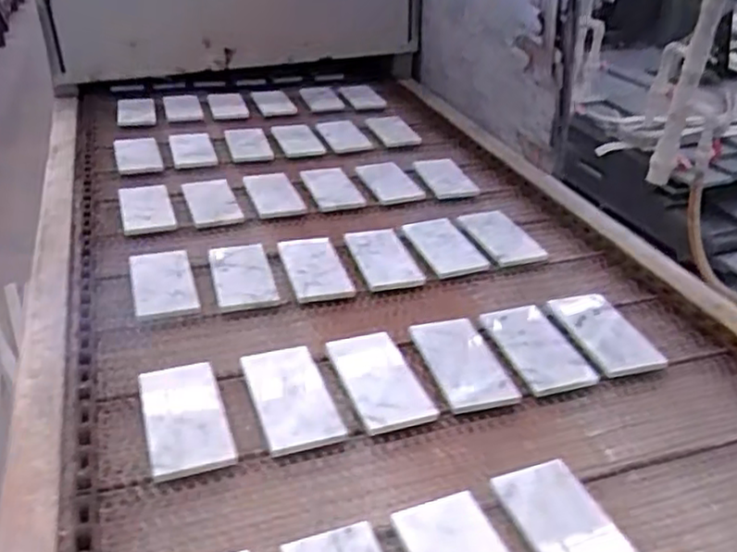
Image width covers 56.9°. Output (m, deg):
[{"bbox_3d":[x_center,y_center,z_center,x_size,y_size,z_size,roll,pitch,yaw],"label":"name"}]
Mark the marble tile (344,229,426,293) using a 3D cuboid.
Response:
[{"bbox_3d":[0.020,-0.029,1.037,0.086,0.016,0.178,-5,28,-13],"label":"marble tile"}]

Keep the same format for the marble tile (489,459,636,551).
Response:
[{"bbox_3d":[0.182,0.230,0.608,0.077,0.011,0.154,-21,38,-12],"label":"marble tile"}]

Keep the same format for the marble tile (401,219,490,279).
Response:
[{"bbox_3d":[0.117,-0.047,1.086,0.094,0.016,0.167,-7,31,-15],"label":"marble tile"}]

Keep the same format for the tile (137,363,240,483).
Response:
[{"bbox_3d":[-0.195,0.145,0.719,0.080,0.016,0.160,-13,30,-16],"label":"tile"}]

